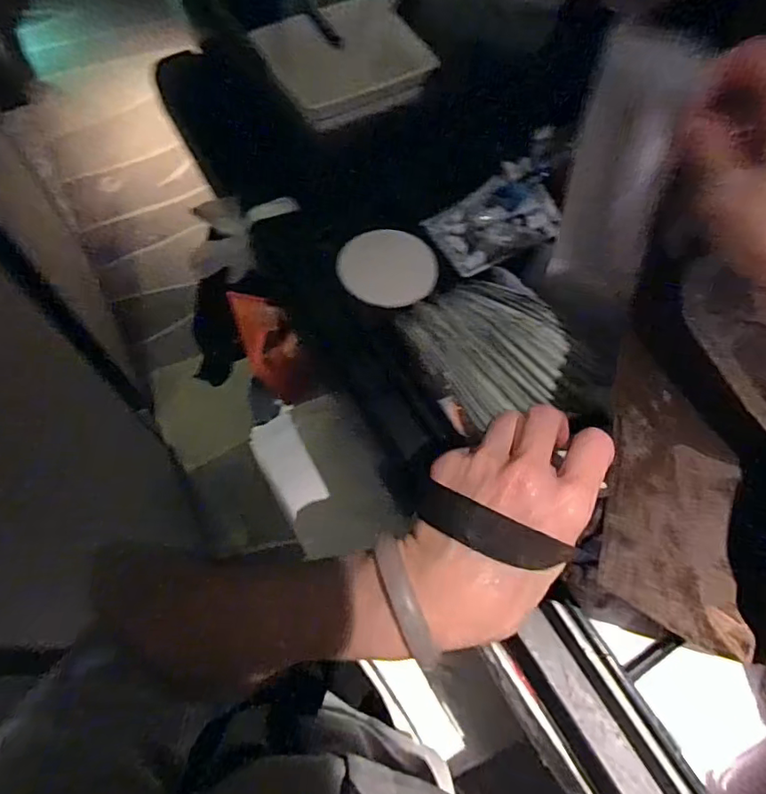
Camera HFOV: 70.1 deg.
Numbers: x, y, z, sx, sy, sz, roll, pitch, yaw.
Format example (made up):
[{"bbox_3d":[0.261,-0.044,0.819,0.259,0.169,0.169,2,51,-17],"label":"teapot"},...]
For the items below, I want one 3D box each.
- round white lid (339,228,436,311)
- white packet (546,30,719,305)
[{"bbox_3d":[0.004,-0.115,0.478,0.085,0.007,0.080,1,65,-2],"label":"round white lid"},{"bbox_3d":[0.140,-0.133,0.327,0.007,0.140,0.059,-30,49,-34],"label":"white packet"}]

